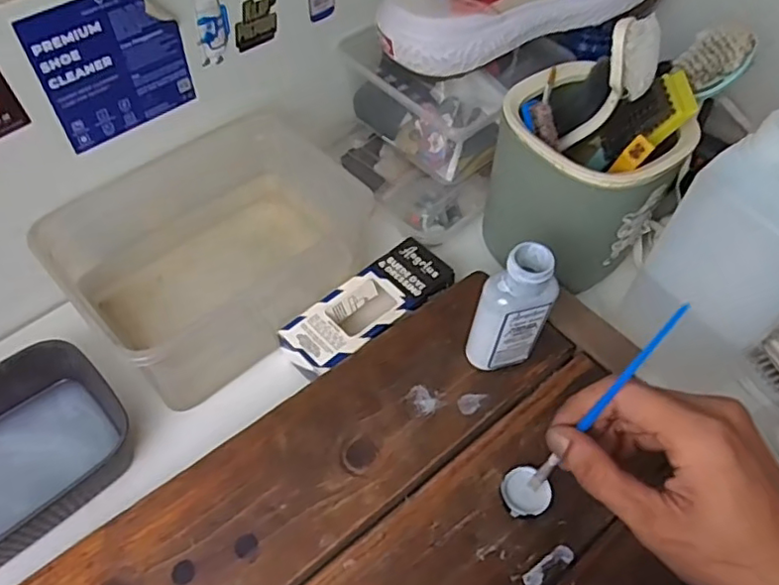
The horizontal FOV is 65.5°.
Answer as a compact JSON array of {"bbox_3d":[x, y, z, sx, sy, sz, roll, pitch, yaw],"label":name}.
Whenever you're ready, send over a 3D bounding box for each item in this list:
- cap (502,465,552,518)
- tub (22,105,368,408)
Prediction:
[{"bbox_3d":[0.084,0.123,0.374,0.028,0.013,0.029,1,55,-1],"label":"cap"},{"bbox_3d":[-0.129,-0.036,0.484,0.165,0.093,0.222,36,61,21],"label":"tub"}]

